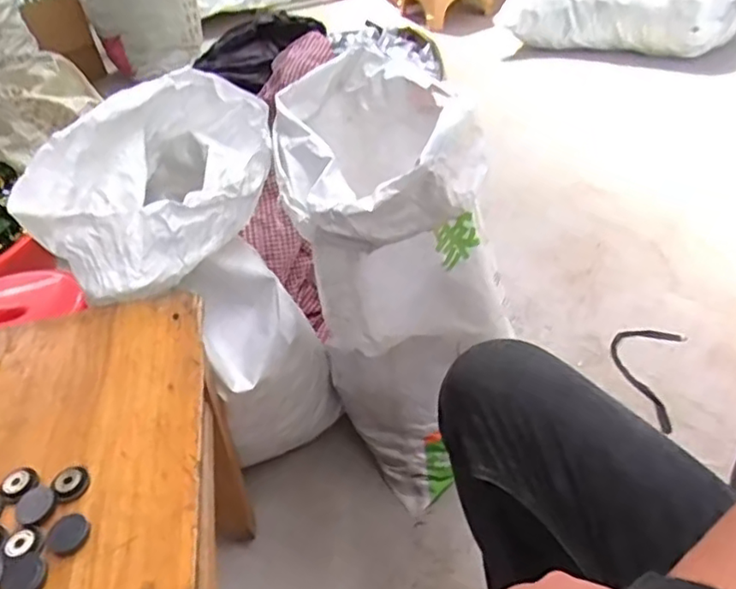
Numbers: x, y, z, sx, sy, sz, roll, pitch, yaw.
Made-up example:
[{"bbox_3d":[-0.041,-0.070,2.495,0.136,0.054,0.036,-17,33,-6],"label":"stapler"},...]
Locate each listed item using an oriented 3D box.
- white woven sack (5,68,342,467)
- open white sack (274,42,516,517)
[{"bbox_3d":[-0.273,-0.021,1.001,0.334,0.532,0.396,-14,41,-6],"label":"white woven sack"},{"bbox_3d":[0.044,-0.038,1.017,0.287,0.584,0.449,-14,41,-6],"label":"open white sack"}]

